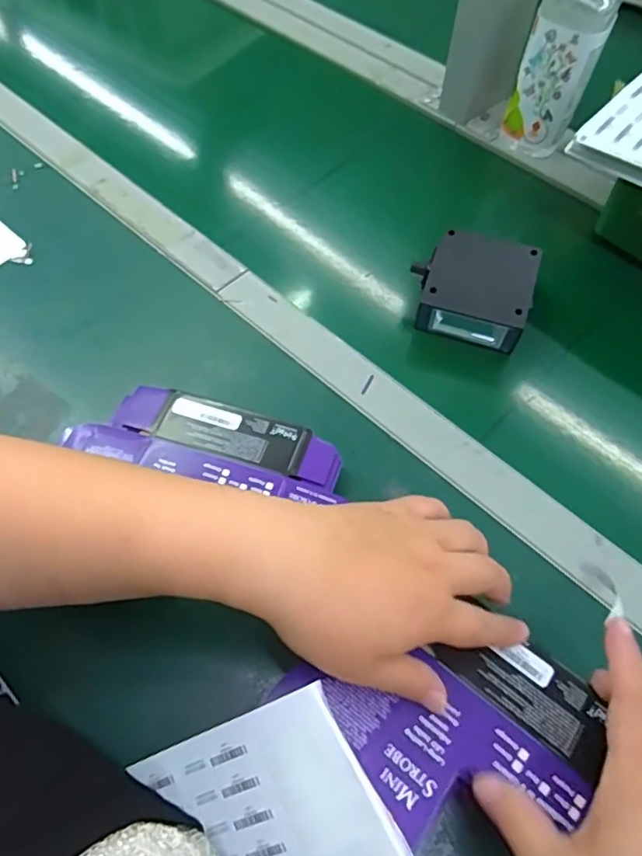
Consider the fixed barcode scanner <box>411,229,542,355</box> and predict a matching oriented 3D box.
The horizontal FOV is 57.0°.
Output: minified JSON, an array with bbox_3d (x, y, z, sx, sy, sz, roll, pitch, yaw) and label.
[{"bbox_3d":[0.127,-0.115,0.494,0.090,0.046,0.075,13,61,7],"label":"fixed barcode scanner"}]

